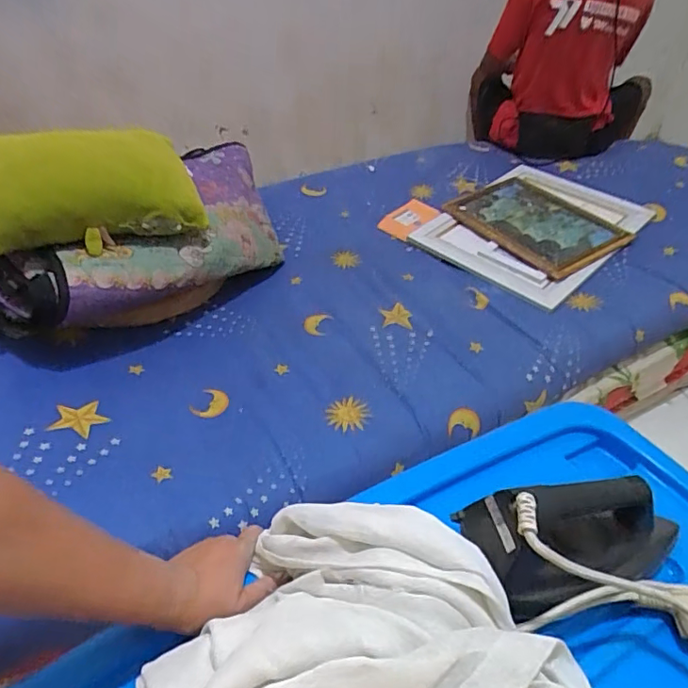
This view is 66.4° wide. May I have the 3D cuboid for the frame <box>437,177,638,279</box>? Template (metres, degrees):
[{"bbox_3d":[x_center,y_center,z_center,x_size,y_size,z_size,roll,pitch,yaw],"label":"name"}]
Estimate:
[{"bbox_3d":[0.461,-0.298,1.272,0.264,0.024,0.368,-28,50,-30],"label":"frame"}]

